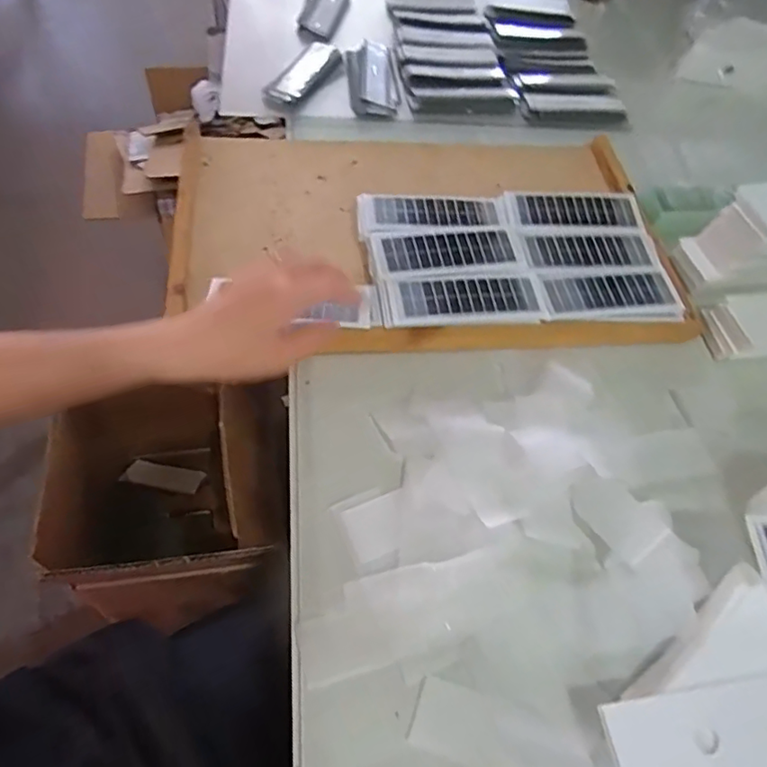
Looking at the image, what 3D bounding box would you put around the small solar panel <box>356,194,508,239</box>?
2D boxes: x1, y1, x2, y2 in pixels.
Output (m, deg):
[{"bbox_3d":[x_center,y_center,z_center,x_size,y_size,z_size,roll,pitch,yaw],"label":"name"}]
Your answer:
[{"bbox_3d":[0.047,-0.169,0.586,0.145,0.008,0.058,-5,53,-11],"label":"small solar panel"}]

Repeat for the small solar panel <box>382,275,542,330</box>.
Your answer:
[{"bbox_3d":[0.070,-0.075,0.531,0.143,0.007,0.053,-4,63,-9],"label":"small solar panel"}]

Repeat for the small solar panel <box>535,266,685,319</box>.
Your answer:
[{"bbox_3d":[0.216,-0.089,0.566,0.141,0.009,0.057,-3,58,-11],"label":"small solar panel"}]

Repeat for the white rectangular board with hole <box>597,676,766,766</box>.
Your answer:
[{"bbox_3d":[0.210,0.218,0.364,0.142,0.006,0.053,-4,58,-11],"label":"white rectangular board with hole"}]

